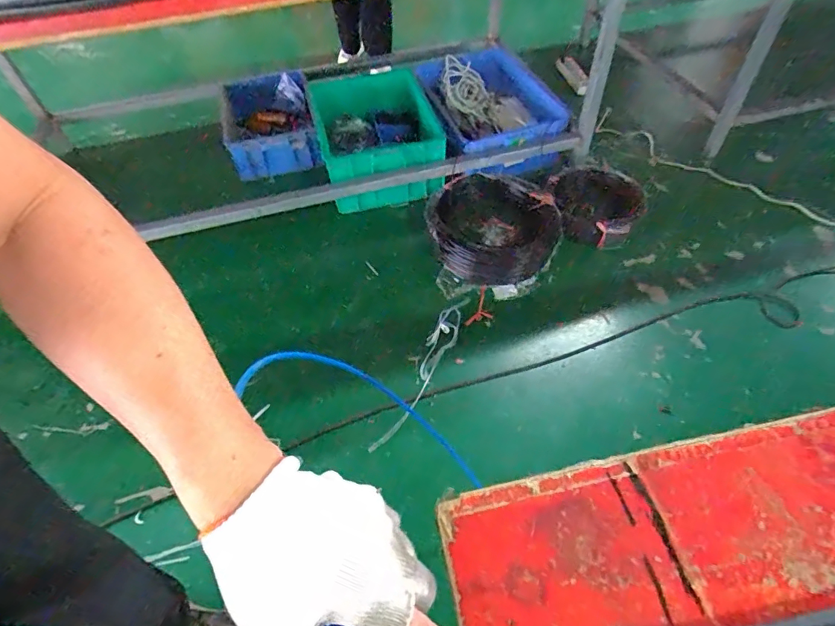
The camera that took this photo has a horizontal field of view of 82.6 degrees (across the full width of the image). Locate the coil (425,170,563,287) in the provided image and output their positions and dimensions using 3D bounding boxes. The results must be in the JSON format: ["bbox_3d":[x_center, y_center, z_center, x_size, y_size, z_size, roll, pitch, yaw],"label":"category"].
[{"bbox_3d":[0.227,-0.278,1.543,0.436,0.096,0.408,-2,52,2],"label":"coil"}]

